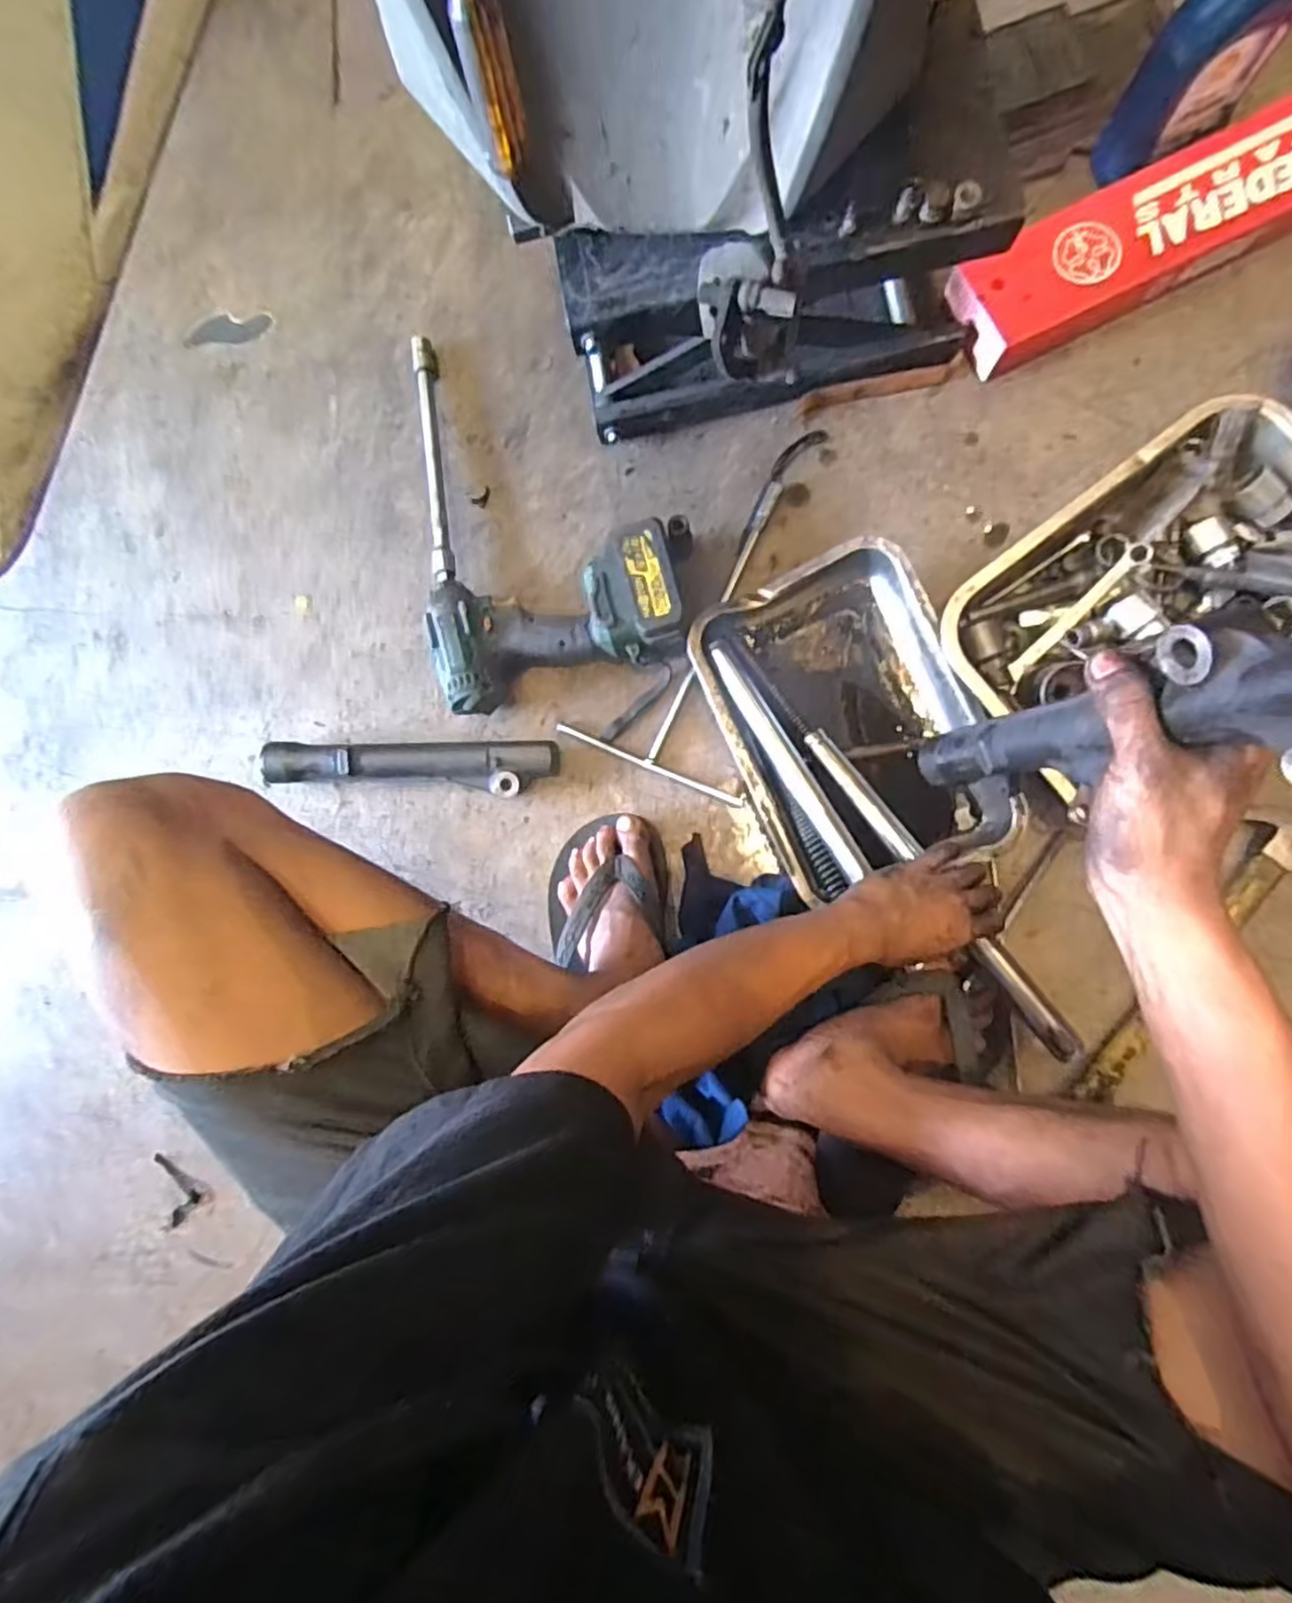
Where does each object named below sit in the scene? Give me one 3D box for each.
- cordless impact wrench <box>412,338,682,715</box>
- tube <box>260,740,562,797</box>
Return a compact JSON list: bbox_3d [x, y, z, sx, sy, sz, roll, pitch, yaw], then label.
[{"bbox_3d":[-0.099,-0.293,0.698,0.256,0.073,0.404,-6,85,5],"label":"cordless impact wrench"},{"bbox_3d":[-0.234,-0.032,0.706,0.297,0.035,0.051,0,84,4],"label":"tube"}]

